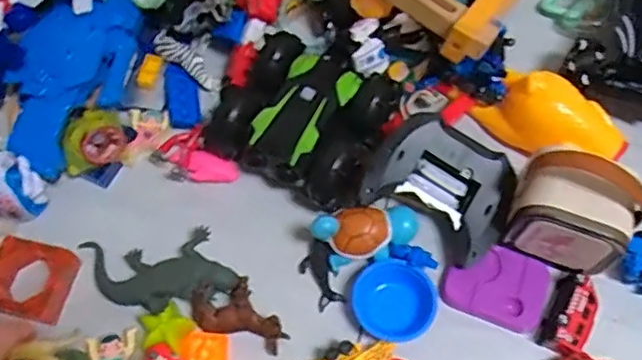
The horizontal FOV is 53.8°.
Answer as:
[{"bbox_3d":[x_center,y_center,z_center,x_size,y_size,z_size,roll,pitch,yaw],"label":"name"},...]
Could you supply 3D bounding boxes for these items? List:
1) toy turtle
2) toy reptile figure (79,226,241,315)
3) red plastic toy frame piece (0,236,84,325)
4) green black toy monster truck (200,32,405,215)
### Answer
[{"bbox_3d":[0.039,0.044,0.538,0.091,0.051,0.045,-11,65,-7],"label":"toy turtle"},{"bbox_3d":[-0.136,0.075,0.530,0.127,0.024,0.073,-6,64,-4],"label":"toy reptile figure"},{"bbox_3d":[-0.243,0.083,0.529,0.064,0.017,0.062,16,65,6],"label":"red plastic toy frame piece"},{"bbox_3d":[-0.015,-0.057,0.579,0.146,0.059,0.137,22,65,9],"label":"green black toy monster truck"}]

